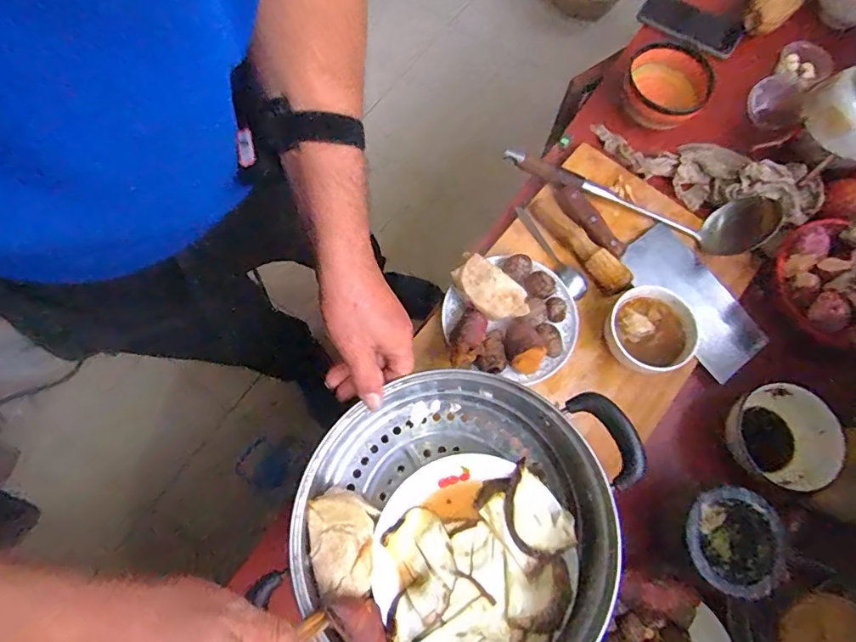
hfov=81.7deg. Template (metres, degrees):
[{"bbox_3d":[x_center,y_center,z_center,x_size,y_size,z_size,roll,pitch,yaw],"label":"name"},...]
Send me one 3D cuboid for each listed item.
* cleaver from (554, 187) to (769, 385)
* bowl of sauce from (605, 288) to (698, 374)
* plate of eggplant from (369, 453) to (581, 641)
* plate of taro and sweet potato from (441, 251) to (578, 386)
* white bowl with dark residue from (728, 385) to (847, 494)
[{"bbox_3d":[0.315,-0.076,0.666,0.107,0.029,0.325,-37,76,-12],"label":"cleaver"},{"bbox_3d":[0.276,0.013,0.623,0.101,0.056,0.104,0,72,0],"label":"bowl of sauce"},{"bbox_3d":[0.041,0.221,0.464,0.184,0.035,0.175,-27,74,-9],"label":"plate of eggplant"},{"bbox_3d":[0.104,-0.009,0.604,0.165,0.066,0.156,0,72,0],"label":"plate of taro and sweet potato"},{"bbox_3d":[0.417,0.140,0.594,0.110,0.069,0.119,0,72,0],"label":"white bowl with dark residue"}]

